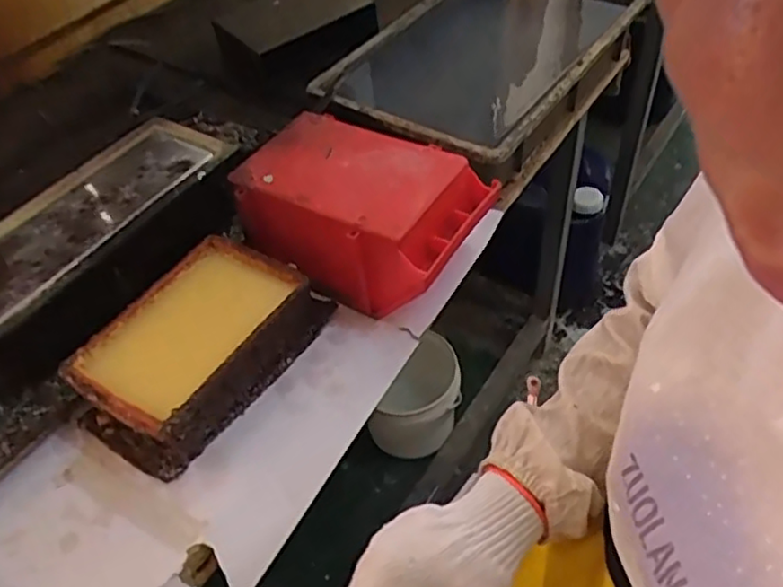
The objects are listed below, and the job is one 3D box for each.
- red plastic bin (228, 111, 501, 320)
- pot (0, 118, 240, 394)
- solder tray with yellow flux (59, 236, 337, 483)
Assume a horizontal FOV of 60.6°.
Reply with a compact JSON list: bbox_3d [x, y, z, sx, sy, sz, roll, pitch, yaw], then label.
[{"bbox_3d":[-0.032,-0.079,0.683,0.222,0.117,0.160,22,54,24],"label":"red plastic bin"},{"bbox_3d":[-0.315,-0.057,0.722,0.165,0.079,0.346,25,55,26],"label":"pot"},{"bbox_3d":[-0.181,0.051,0.628,0.140,0.065,0.218,22,54,24],"label":"solder tray with yellow flux"}]

